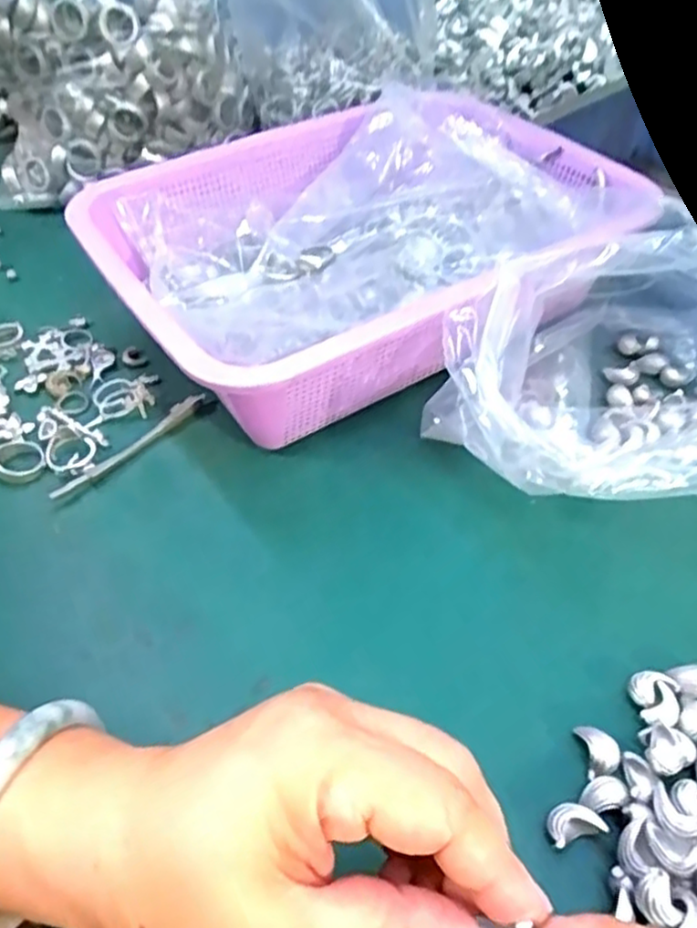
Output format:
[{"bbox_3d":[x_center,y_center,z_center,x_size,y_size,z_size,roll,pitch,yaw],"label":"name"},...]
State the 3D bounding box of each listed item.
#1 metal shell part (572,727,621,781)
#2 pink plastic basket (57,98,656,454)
[{"bbox_3d":[0.096,0.111,0.273,0.014,0.010,0.020,-3,48,-1],"label":"metal shell part"},{"bbox_3d":[0.010,-0.130,0.436,0.296,0.087,0.231,-27,52,-20],"label":"pink plastic basket"}]

